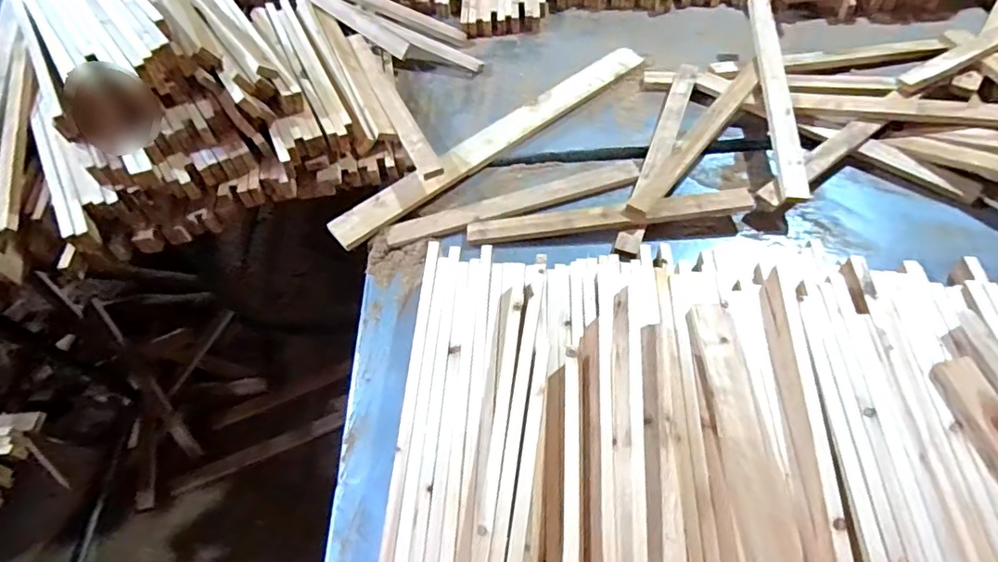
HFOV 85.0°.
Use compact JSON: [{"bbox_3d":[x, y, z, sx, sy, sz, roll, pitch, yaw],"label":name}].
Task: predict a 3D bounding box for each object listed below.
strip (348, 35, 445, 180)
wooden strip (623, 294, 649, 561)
[{"bbox_3d":[-0.215,-0.362,1.092,0.049,0.031,0.493,-23,57,-11],"label":"strip"},{"bbox_3d":[0.147,0.228,0.577,0.029,0.021,0.470,4,56,7],"label":"wooden strip"}]

